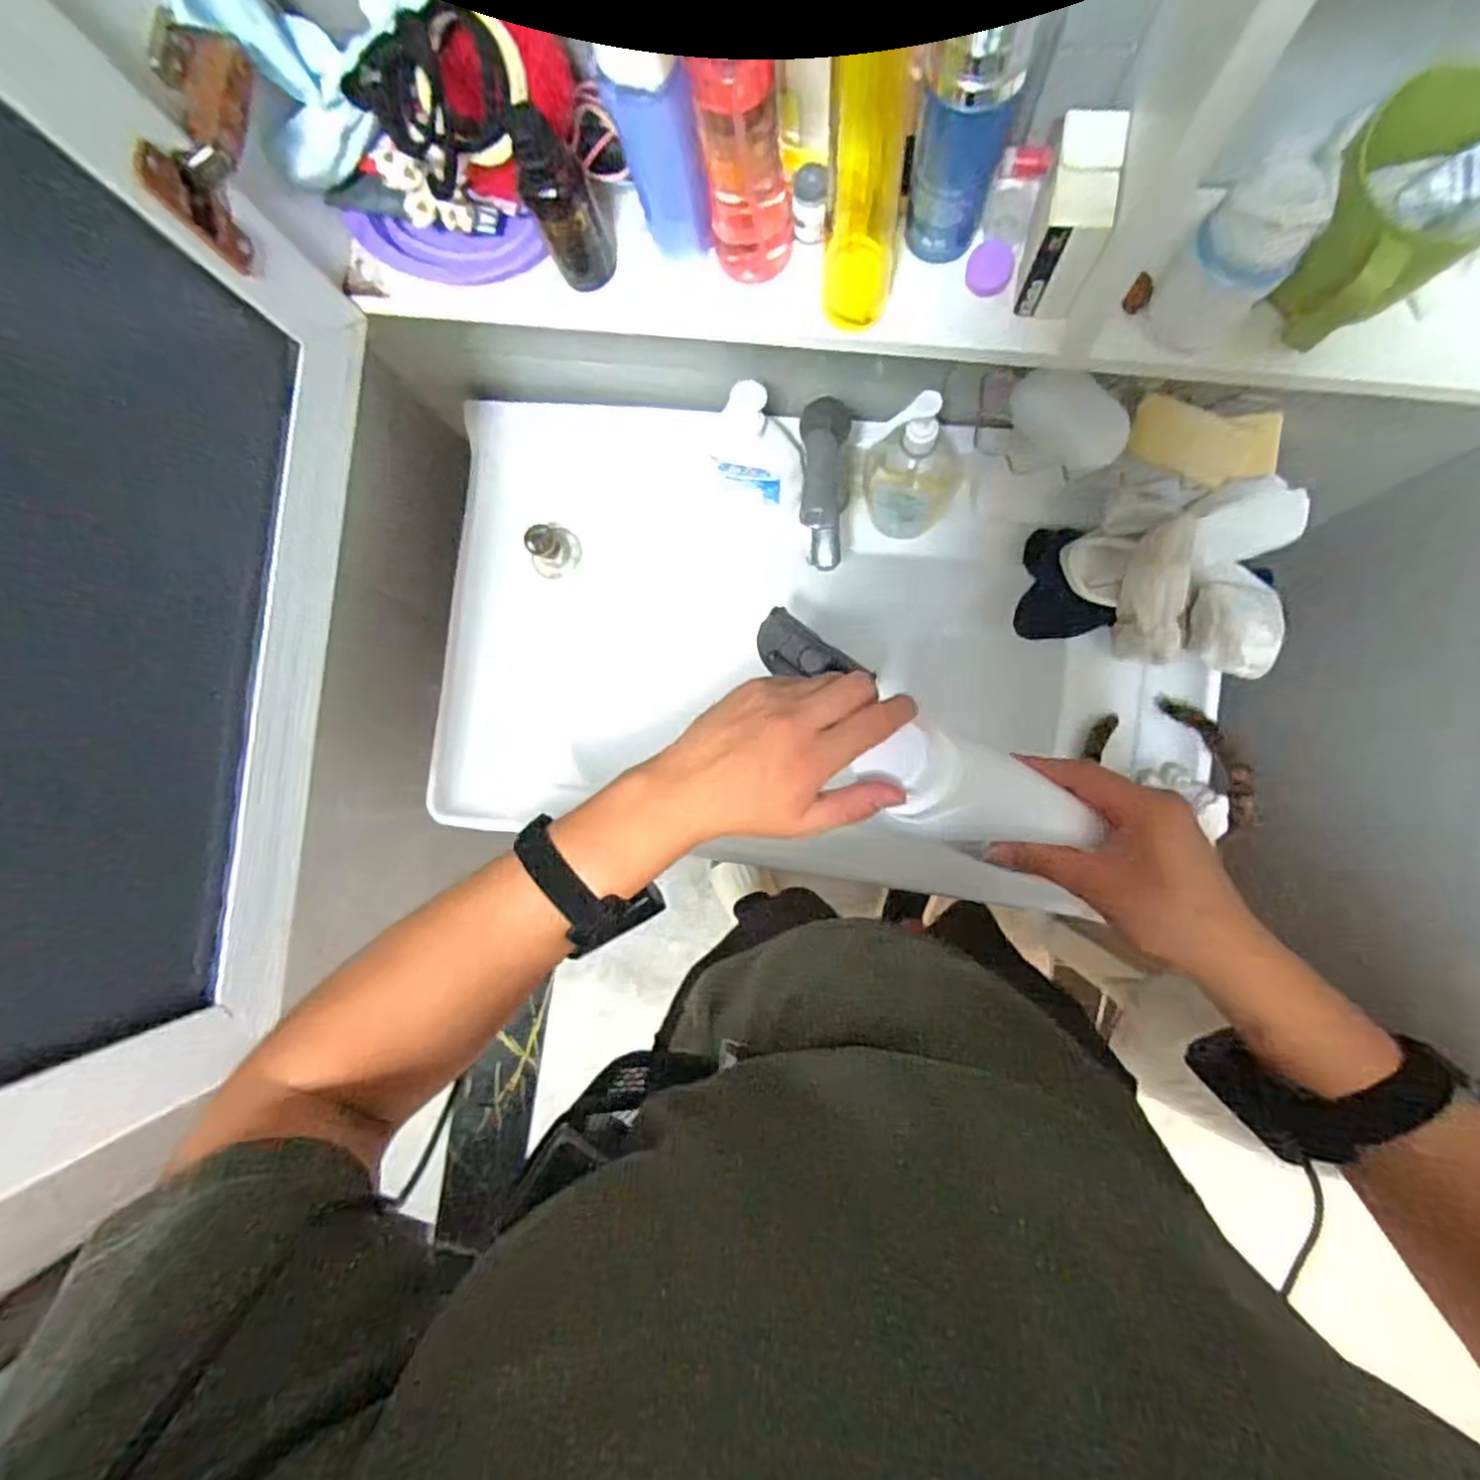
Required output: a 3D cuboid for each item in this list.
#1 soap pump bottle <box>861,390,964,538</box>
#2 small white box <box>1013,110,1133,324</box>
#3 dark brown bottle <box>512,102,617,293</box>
[{"bbox_3d":[0.168,-0.251,0.648,0.085,0.243,0.057,17,92,8],"label":"soap pump bottle"},{"bbox_3d":[0.171,-0.269,0.354,0.034,0.063,0.060,15,91,8],"label":"small white box"},{"bbox_3d":[-0.099,-0.301,0.385,0.035,0.076,0.043,-24,86,7],"label":"dark brown bottle"}]

